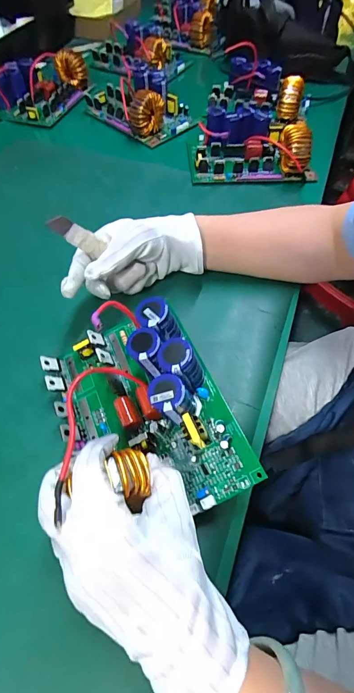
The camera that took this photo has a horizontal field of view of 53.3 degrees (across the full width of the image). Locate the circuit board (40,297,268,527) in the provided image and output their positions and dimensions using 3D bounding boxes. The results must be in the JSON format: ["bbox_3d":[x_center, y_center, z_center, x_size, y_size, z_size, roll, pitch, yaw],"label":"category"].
[{"bbox_3d":[-0.040,0.048,0.297,0.143,0.064,0.194,-28,60,1],"label":"circuit board"}]

